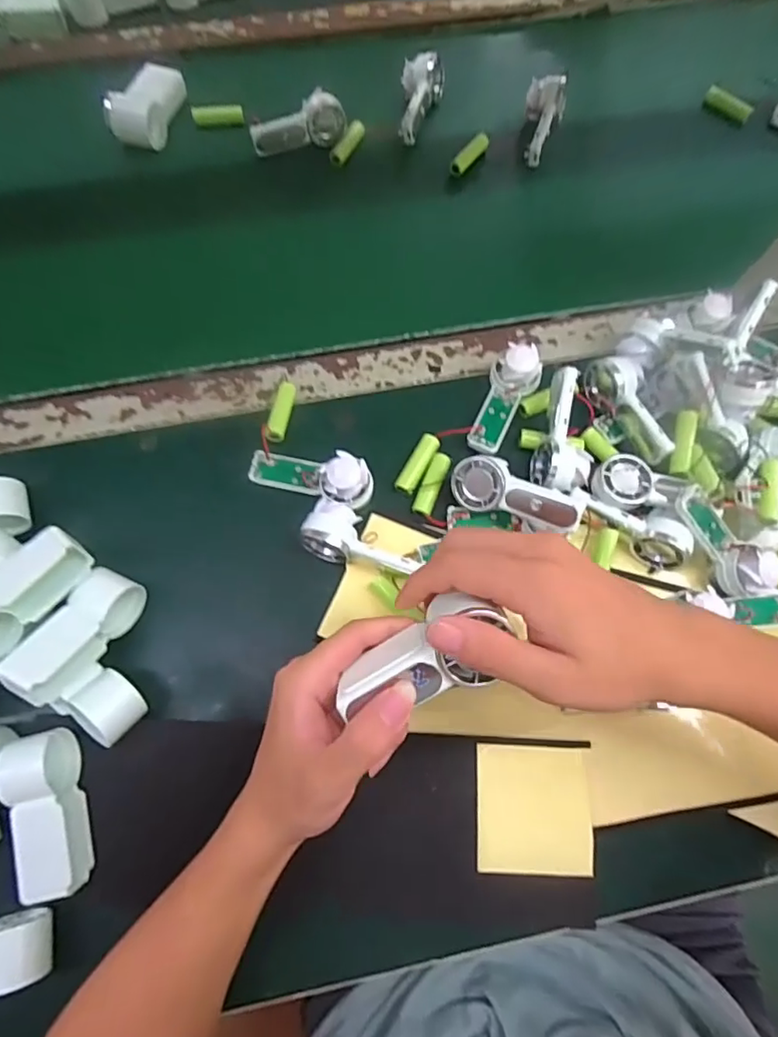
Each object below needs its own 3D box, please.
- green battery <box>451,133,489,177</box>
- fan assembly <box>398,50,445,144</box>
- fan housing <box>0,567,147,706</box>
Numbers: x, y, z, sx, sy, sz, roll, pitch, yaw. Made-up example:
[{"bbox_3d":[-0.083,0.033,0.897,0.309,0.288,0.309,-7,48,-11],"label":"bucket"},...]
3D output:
[{"bbox_3d":[0.080,-0.363,0.558,0.016,0.012,0.052,41,77,11],"label":"green battery"},{"bbox_3d":[0.033,-0.424,0.564,0.041,0.036,0.085,6,73,1],"label":"fan assembly"},{"bbox_3d":[-0.207,0.075,0.373,0.036,0.034,0.095,28,49,8],"label":"fan housing"}]

